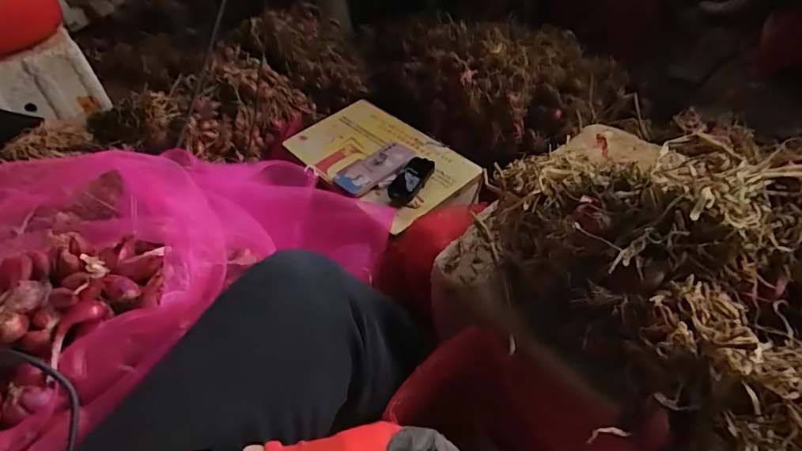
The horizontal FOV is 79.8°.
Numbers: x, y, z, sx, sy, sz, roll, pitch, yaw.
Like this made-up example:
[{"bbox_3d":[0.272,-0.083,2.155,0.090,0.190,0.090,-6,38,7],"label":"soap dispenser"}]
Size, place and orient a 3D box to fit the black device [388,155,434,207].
[{"bbox_3d":[0.018,-0.087,0.884,0.047,0.029,0.113,20,51,24],"label":"black device"}]

